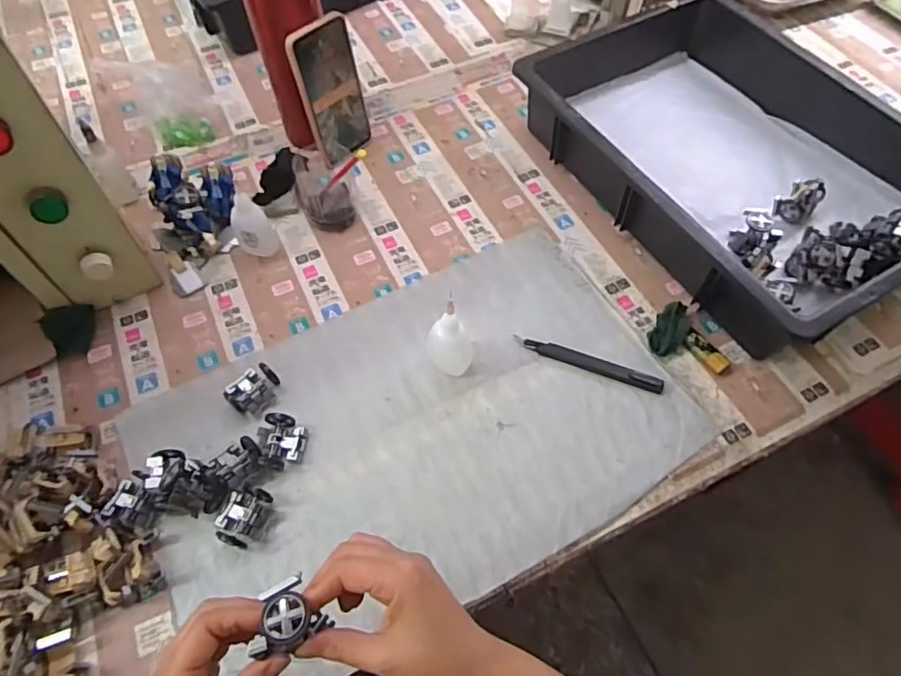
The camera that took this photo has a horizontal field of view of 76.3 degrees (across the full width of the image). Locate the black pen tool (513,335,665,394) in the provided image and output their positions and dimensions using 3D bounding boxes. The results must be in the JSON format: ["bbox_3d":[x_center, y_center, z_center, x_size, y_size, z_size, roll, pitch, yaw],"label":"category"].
[{"bbox_3d":[0.137,0.024,0.569,0.147,0.008,0.015,19,62,12],"label":"black pen tool"}]

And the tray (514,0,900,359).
[{"bbox_3d":[0.322,-0.209,0.662,0.317,0.098,0.446,-27,63,-14],"label":"tray"}]

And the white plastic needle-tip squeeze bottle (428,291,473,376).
[{"bbox_3d":[0.001,-0.003,0.536,0.041,0.099,0.044,0,60,1],"label":"white plastic needle-tip squeeze bottle"}]

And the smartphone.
[{"bbox_3d":[-0.134,-0.283,0.666,0.079,0.159,0.013,-40,57,-23],"label":"smartphone"}]

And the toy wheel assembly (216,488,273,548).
[{"bbox_3d":[-0.179,0.151,0.487,0.034,0.024,0.049,17,61,11],"label":"toy wheel assembly"}]

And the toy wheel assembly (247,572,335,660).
[{"bbox_3d":[-0.097,0.163,0.330,0.041,0.020,0.034,-33,64,-17],"label":"toy wheel assembly"}]

